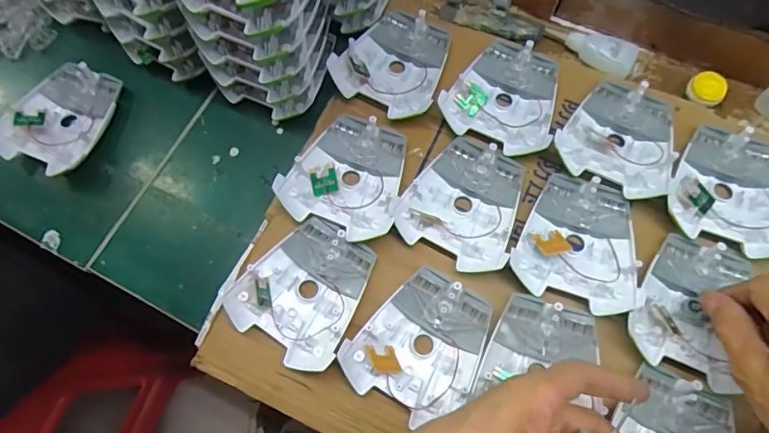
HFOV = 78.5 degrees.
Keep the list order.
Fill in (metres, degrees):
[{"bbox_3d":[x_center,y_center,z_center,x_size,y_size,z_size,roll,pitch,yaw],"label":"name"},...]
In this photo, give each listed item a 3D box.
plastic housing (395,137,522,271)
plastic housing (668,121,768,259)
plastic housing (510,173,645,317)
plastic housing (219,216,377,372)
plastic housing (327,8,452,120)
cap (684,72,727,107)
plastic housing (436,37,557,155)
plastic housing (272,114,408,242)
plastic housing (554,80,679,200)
[{"bbox_3d":[0.069,-0.014,0.401,0.093,0.016,0.107,27,75,10],"label":"plastic housing"},{"bbox_3d":[0.292,-0.026,0.396,0.097,0.020,0.106,17,74,7],"label":"plastic housing"},{"bbox_3d":[0.162,0.019,0.387,0.095,0.017,0.106,18,74,7],"label":"plastic housing"},{"bbox_3d":[-0.063,0.057,0.381,0.095,0.025,0.106,32,76,11],"label":"plastic housing"},{"bbox_3d":[0.011,-0.150,0.447,0.095,0.020,0.108,27,75,10],"label":"plastic housing"},{"bbox_3d":[0.302,-0.120,0.440,0.031,0.008,0.032,-1,72,2],"label":"cap"},{"bbox_3d":[0.113,-0.115,0.432,0.097,0.021,0.107,24,75,9],"label":"plastic housing"},{"bbox_3d":[-0.029,-0.038,0.409,0.095,0.021,0.105,21,74,8],"label":"plastic housing"},{"bbox_3d":[0.209,-0.073,0.416,0.093,0.021,0.108,25,75,9],"label":"plastic housing"}]

